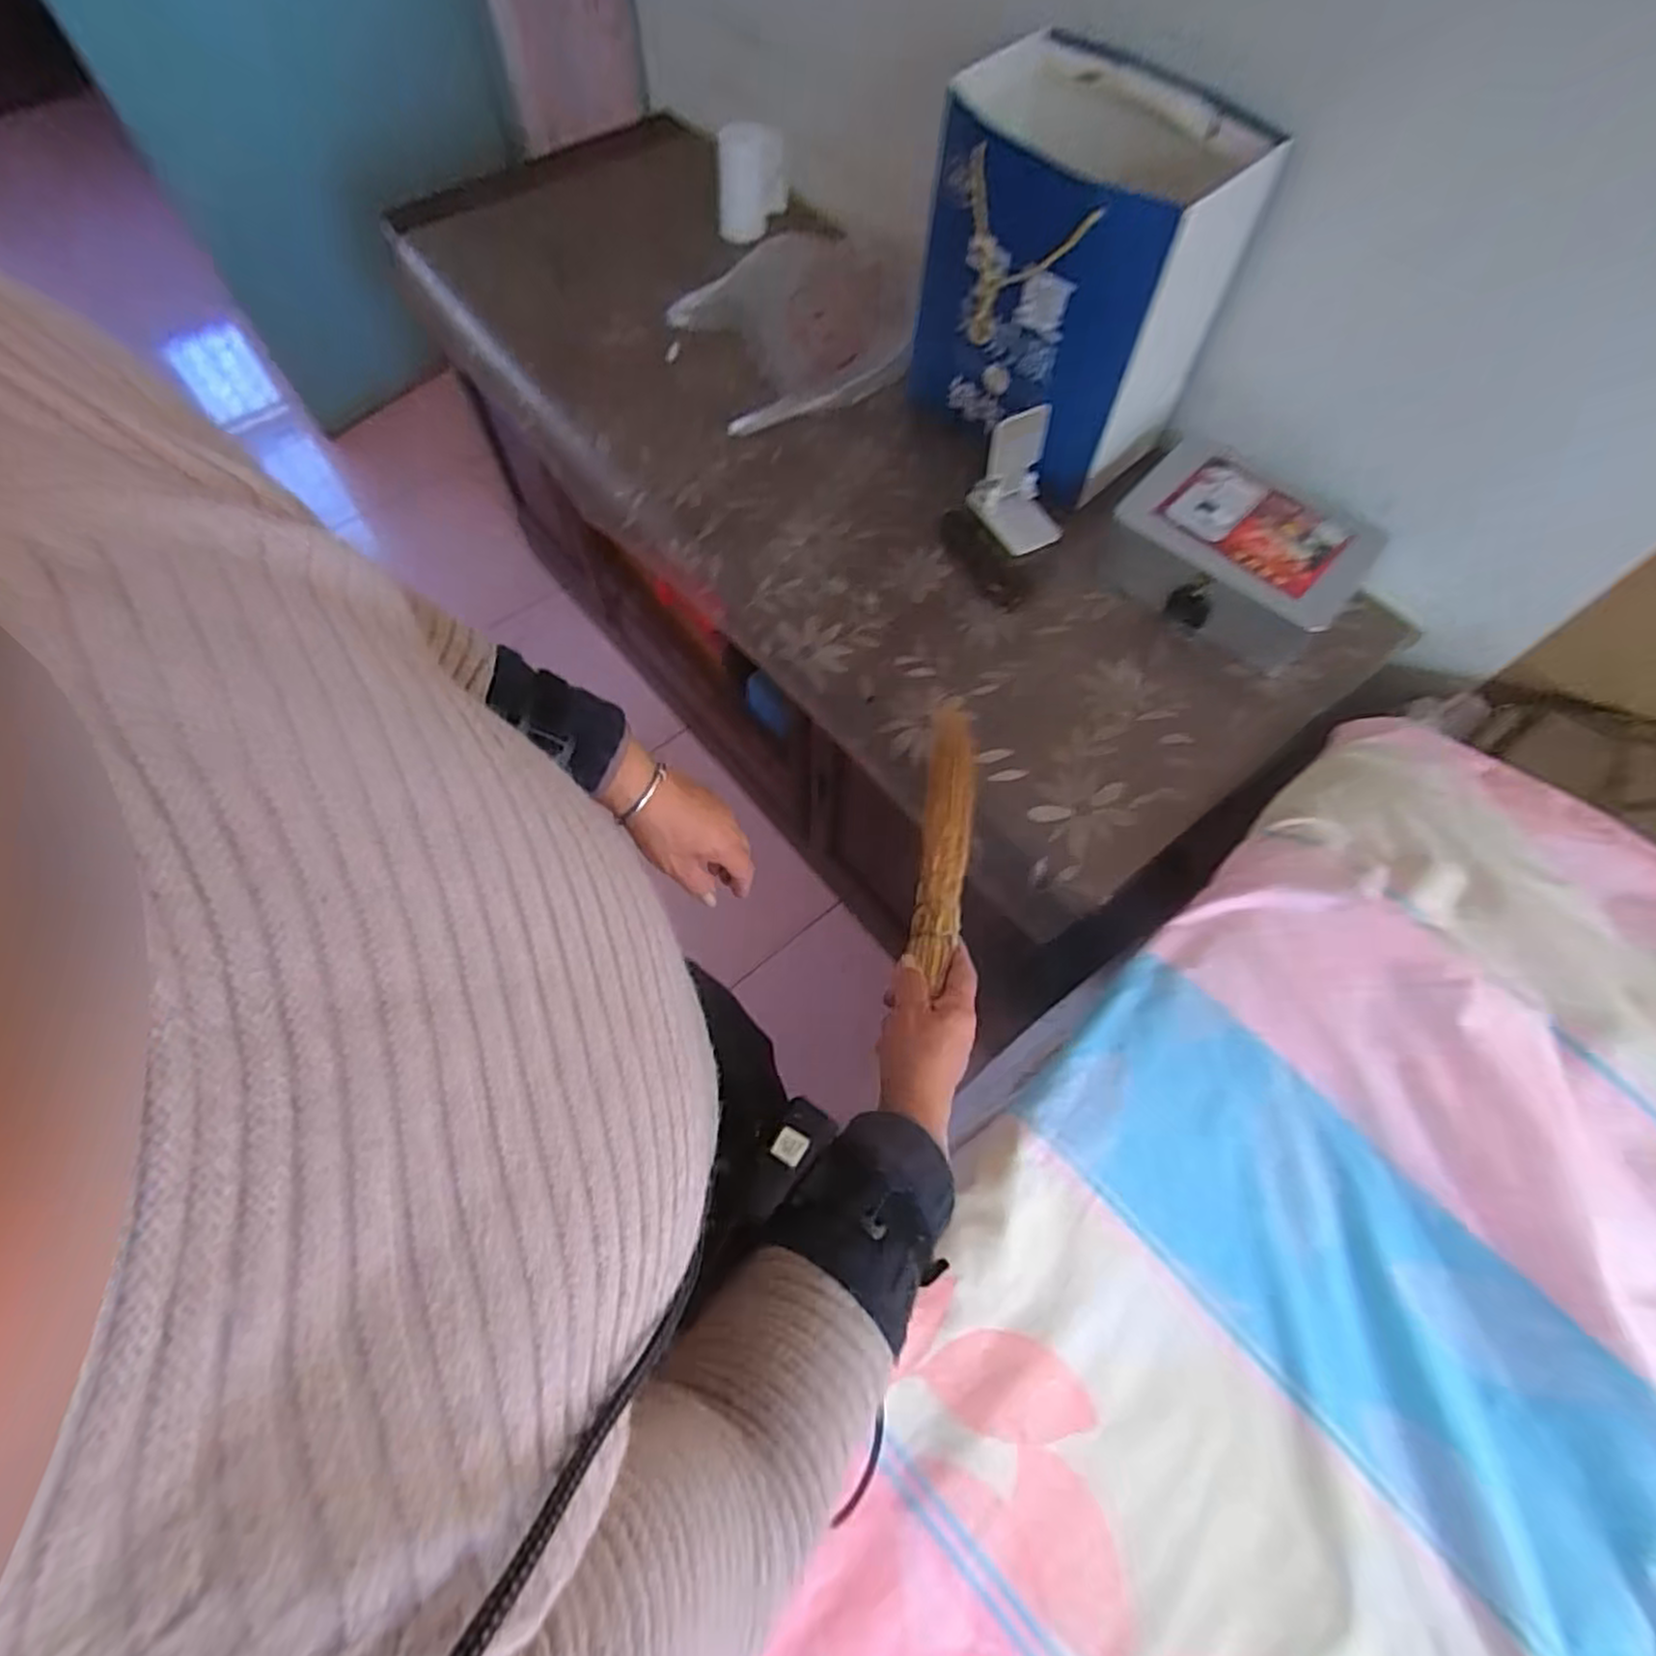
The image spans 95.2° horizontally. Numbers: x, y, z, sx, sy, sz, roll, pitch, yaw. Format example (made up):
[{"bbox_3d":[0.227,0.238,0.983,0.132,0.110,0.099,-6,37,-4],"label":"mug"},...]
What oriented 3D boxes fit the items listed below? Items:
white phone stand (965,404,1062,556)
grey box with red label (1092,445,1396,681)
[{"bbox_3d":[0.220,-0.390,0.858,0.080,0.116,0.099,-21,67,-11],"label":"white phone stand"},{"bbox_3d":[0.435,-0.296,0.822,0.185,0.098,0.247,-41,71,-19],"label":"grey box with red label"}]

